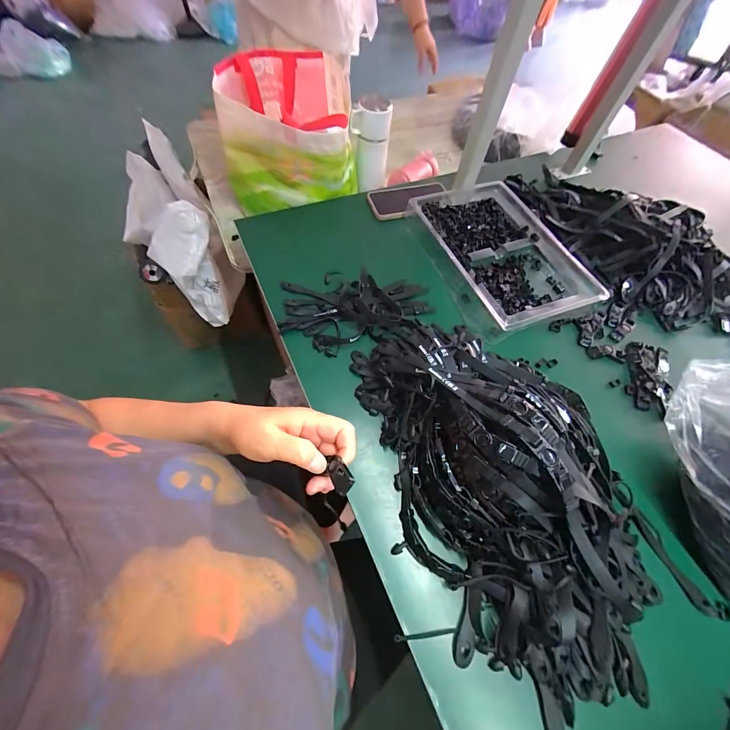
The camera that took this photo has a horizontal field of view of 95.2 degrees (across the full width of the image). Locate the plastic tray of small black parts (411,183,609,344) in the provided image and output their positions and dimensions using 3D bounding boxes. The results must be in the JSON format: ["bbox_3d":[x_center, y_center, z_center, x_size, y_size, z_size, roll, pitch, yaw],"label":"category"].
[{"bbox_3d":[0.237,-0.204,0.602,0.240,0.044,0.320,-17,63,-13],"label":"plastic tray of small black parts"}]

